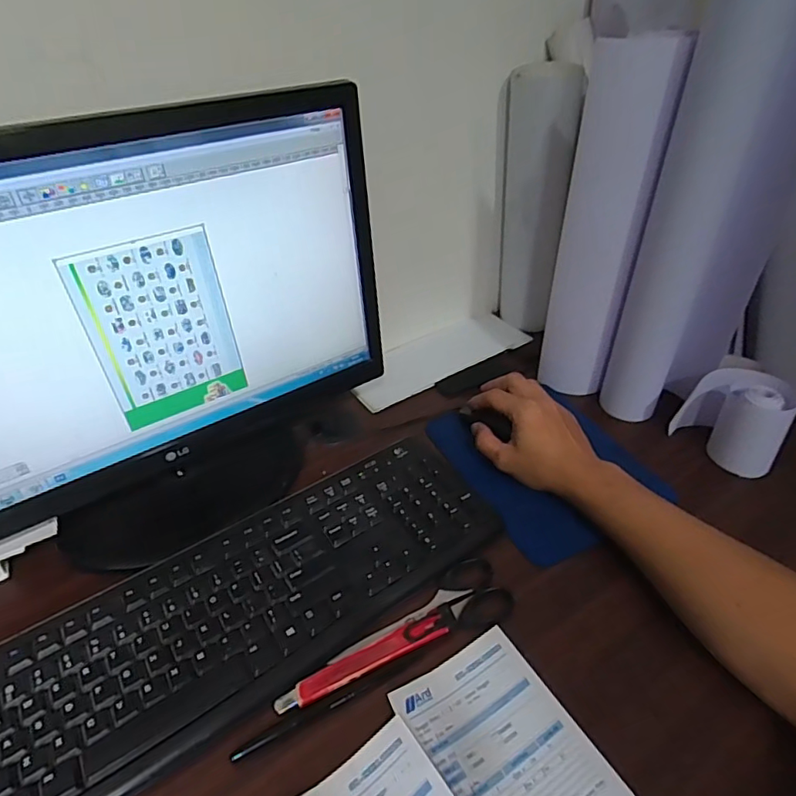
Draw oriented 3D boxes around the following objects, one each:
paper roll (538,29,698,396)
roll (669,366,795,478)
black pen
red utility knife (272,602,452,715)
[{"bbox_3d":[0.205,-0.161,0.544,0.077,0.348,0.073,-1,39,0],"label":"paper roll"},{"bbox_3d":[0.347,0.020,0.544,0.100,0.093,0.049,33,51,30],"label":"roll"},{"bbox_3d":[-0.051,0.218,0.374,0.131,0.010,0.008,-18,42,-20],"label":"black pen"},{"bbox_3d":[-0.020,0.193,0.396,0.143,0.009,0.019,-18,42,-20],"label":"red utility knife"}]

